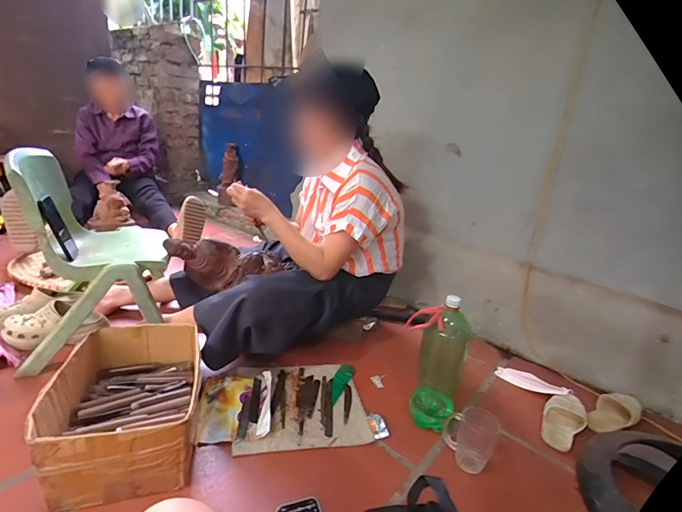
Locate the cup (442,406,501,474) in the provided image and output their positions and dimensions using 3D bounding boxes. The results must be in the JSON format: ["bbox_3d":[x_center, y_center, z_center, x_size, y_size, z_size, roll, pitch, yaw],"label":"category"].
[{"bbox_3d":[0.285,0.392,0.803,0.110,0.113,0.074,13,21,16],"label":"cup"}]

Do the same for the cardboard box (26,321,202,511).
[{"bbox_3d":[-0.418,0.283,0.740,0.240,0.149,0.334,-1,21,-21],"label":"cardboard box"}]

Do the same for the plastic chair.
[{"bbox_3d":[-0.665,-0.019,1.017,0.326,0.471,0.361,-2,22,-25],"label":"plastic chair"}]

